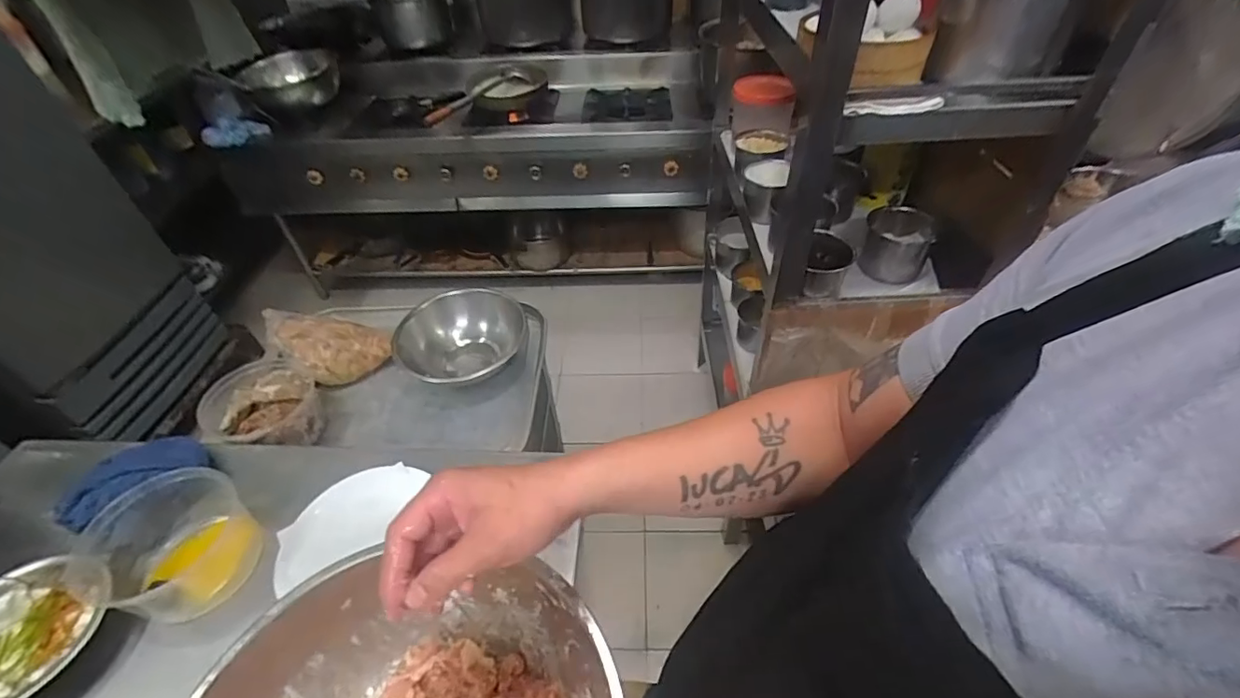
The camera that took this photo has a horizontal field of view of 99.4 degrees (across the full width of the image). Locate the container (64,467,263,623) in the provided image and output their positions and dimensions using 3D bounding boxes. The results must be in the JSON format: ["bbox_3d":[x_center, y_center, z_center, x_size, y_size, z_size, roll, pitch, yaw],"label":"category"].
[{"bbox_3d":[-0.495,0.205,0.566,0.156,0.080,0.133,5,45,9],"label":"container"}]

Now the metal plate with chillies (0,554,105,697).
[{"bbox_3d":[-0.591,0.287,0.512,0.124,0.040,0.133,-2,44,2],"label":"metal plate with chillies"}]

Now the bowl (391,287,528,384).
[{"bbox_3d":[-0.259,-0.014,0.864,0.166,0.096,0.197,5,45,9],"label":"bowl"}]

